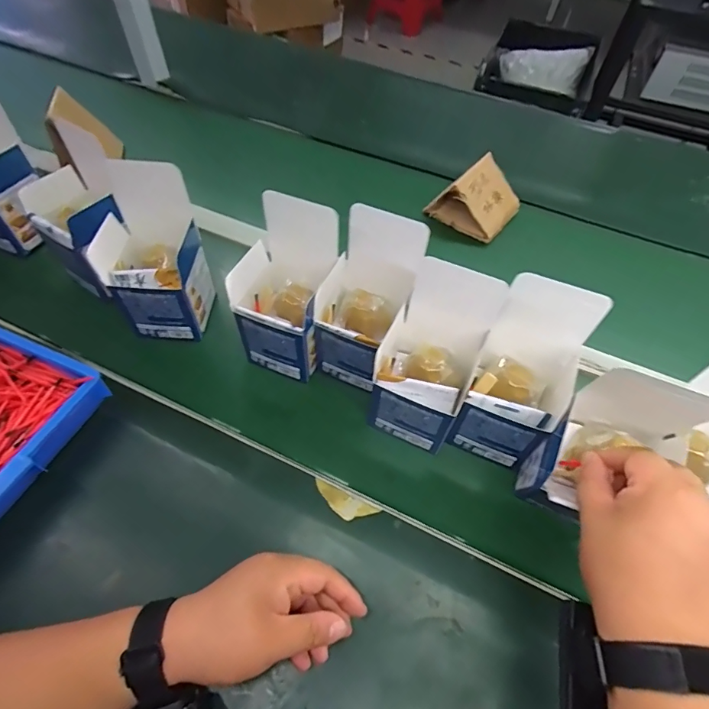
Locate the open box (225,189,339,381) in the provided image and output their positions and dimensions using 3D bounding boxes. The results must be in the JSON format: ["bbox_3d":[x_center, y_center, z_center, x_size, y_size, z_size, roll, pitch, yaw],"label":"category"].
[{"bbox_3d":[-0.073,-0.068,0.474,0.096,0.157,0.114,14,55,6],"label":"open box"}]

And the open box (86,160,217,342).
[{"bbox_3d":[-0.227,-0.109,0.485,0.105,0.172,0.103,0,55,-4],"label":"open box"}]

